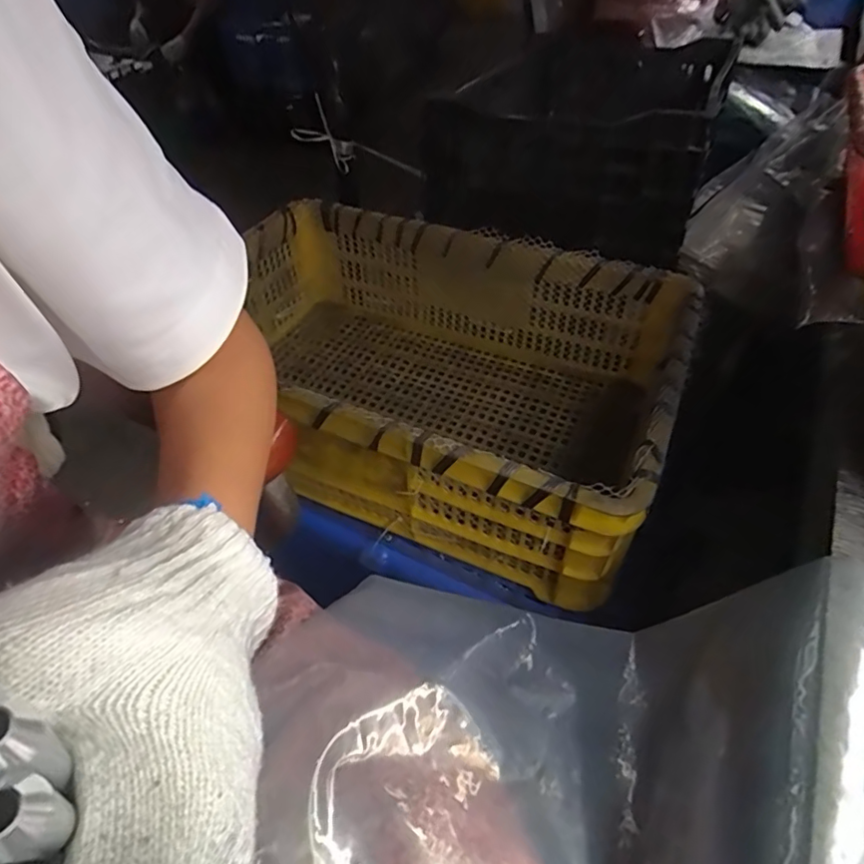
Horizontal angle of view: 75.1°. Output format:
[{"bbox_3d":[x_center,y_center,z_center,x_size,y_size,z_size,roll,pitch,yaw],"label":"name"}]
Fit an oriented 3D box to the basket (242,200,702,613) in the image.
[{"bbox_3d":[-0.011,-0.083,0.740,0.602,0.188,0.402,20,48,19],"label":"basket"}]

